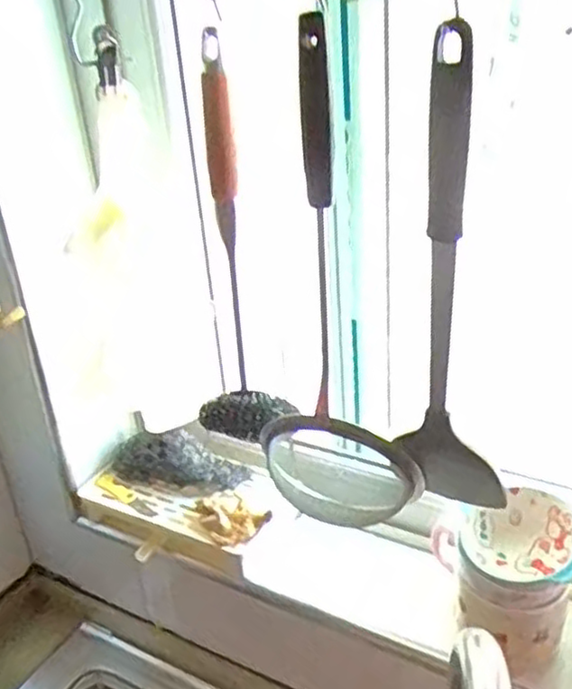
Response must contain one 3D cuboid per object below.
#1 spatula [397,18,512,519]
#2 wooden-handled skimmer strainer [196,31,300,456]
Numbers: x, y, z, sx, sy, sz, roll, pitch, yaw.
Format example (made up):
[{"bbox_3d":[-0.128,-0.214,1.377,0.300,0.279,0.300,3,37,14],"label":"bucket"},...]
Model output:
[{"bbox_3d":[0.115,-0.025,0.467,0.070,0.338,0.032,2,28,14],"label":"spatula"},{"bbox_3d":[-0.040,-0.054,0.529,0.064,0.308,0.040,14,33,33],"label":"wooden-handled skimmer strainer"}]

